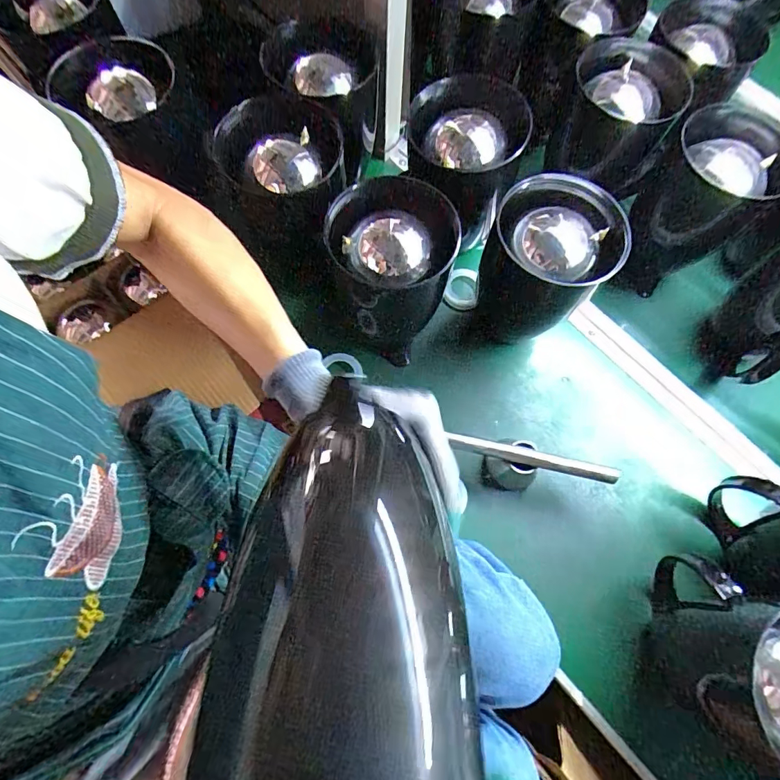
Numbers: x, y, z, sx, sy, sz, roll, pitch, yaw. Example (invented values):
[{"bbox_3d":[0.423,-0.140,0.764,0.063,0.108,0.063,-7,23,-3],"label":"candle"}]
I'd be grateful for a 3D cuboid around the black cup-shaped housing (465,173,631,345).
[{"bbox_3d":[0.166,-0.128,0.507,0.128,0.183,0.111,20,72,5],"label":"black cup-shaped housing"}]

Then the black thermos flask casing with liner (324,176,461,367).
[{"bbox_3d":[0.003,-0.132,0.492,0.137,0.165,0.116,21,72,5],"label":"black thermos flask casing with liner"}]

